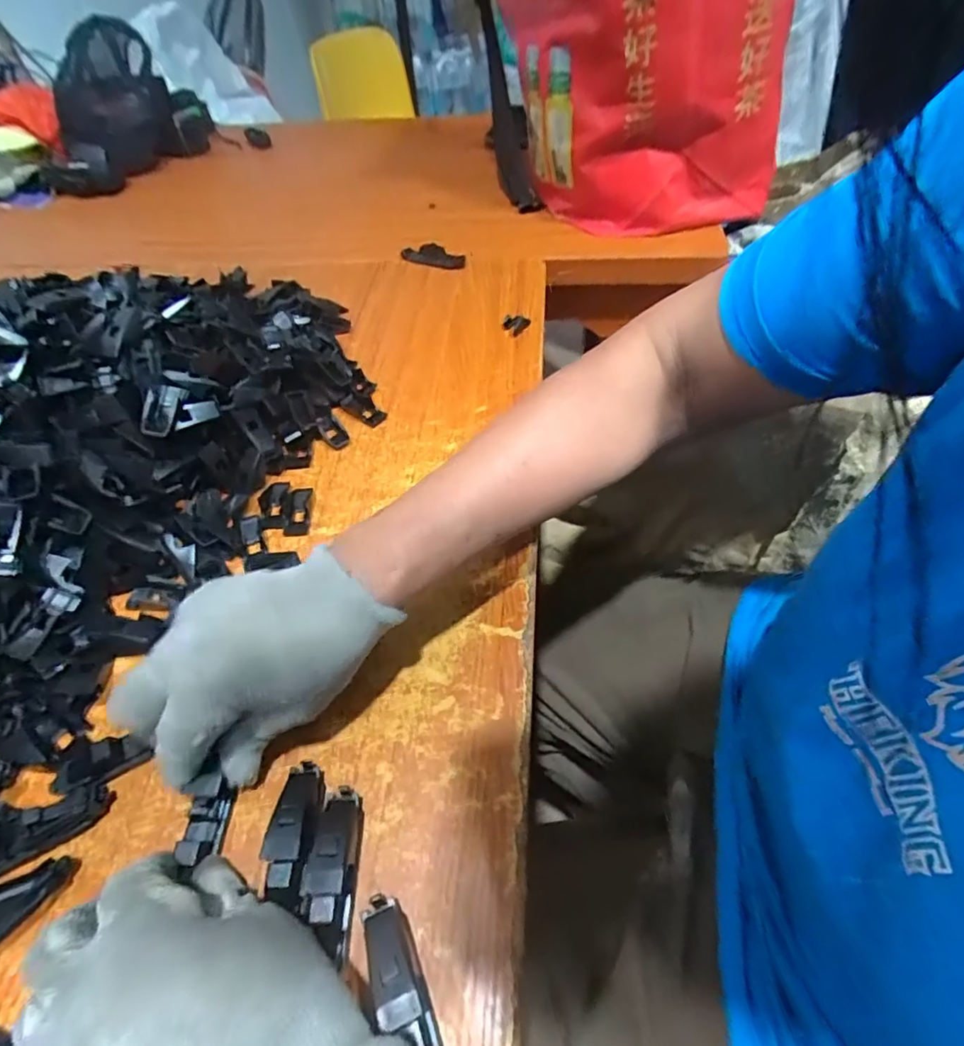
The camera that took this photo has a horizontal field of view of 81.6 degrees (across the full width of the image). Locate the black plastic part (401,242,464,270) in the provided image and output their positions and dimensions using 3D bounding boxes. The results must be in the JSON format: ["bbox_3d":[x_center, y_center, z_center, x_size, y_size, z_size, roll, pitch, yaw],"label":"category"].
[{"bbox_3d":[-0.056,-0.299,0.621,0.081,0.019,0.024,27,58,21],"label":"black plastic part"}]

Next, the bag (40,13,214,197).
[{"bbox_3d":[-0.521,-0.598,0.795,0.207,0.155,0.189,-12,52,-7],"label":"bag"}]

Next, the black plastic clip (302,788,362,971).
[{"bbox_3d":[-0.068,0.159,0.259,0.021,0.022,0.066,-3,52,0],"label":"black plastic clip"}]

